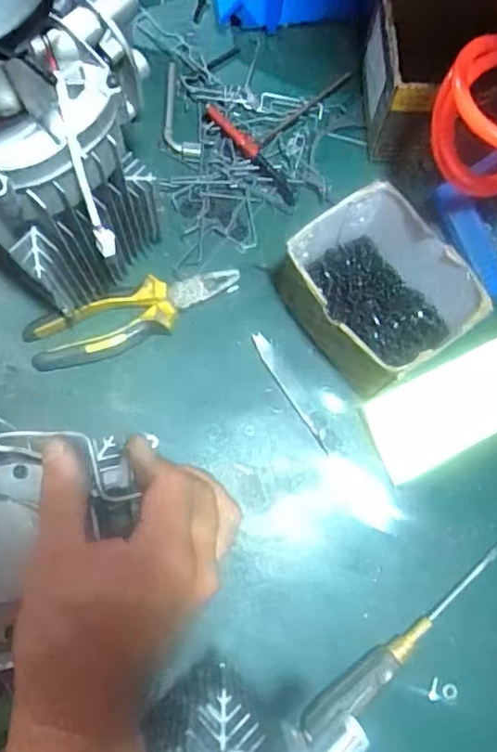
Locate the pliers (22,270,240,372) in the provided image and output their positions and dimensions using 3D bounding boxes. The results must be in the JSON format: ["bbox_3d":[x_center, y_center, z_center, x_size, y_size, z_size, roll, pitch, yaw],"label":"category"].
[{"bbox_3d":[-0.106,-0.056,0.517,0.198,0.026,0.052,-22,78,-5],"label":"pliers"}]

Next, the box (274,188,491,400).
[{"bbox_3d":[0.113,-0.073,0.487,0.127,0.089,0.148,-35,80,-7],"label":"box"}]

